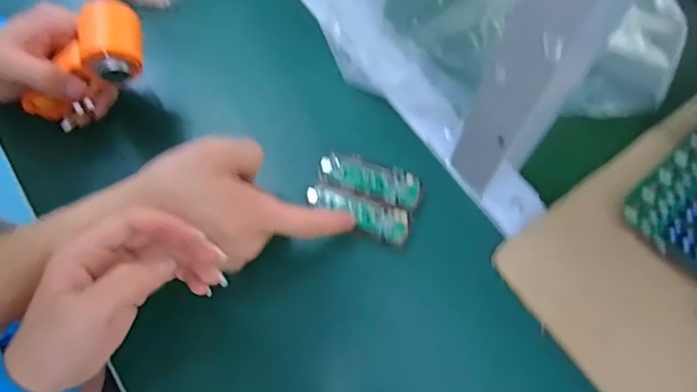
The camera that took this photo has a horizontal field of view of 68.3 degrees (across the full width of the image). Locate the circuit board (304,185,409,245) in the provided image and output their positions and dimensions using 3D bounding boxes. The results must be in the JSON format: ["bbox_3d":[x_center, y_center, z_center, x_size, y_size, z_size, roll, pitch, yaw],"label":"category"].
[{"bbox_3d":[0.007,0.014,0.408,0.084,0.010,0.025,19,68,8],"label":"circuit board"}]

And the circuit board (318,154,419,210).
[{"bbox_3d":[0.018,-0.015,0.419,0.083,0.007,0.032,20,68,8],"label":"circuit board"}]

